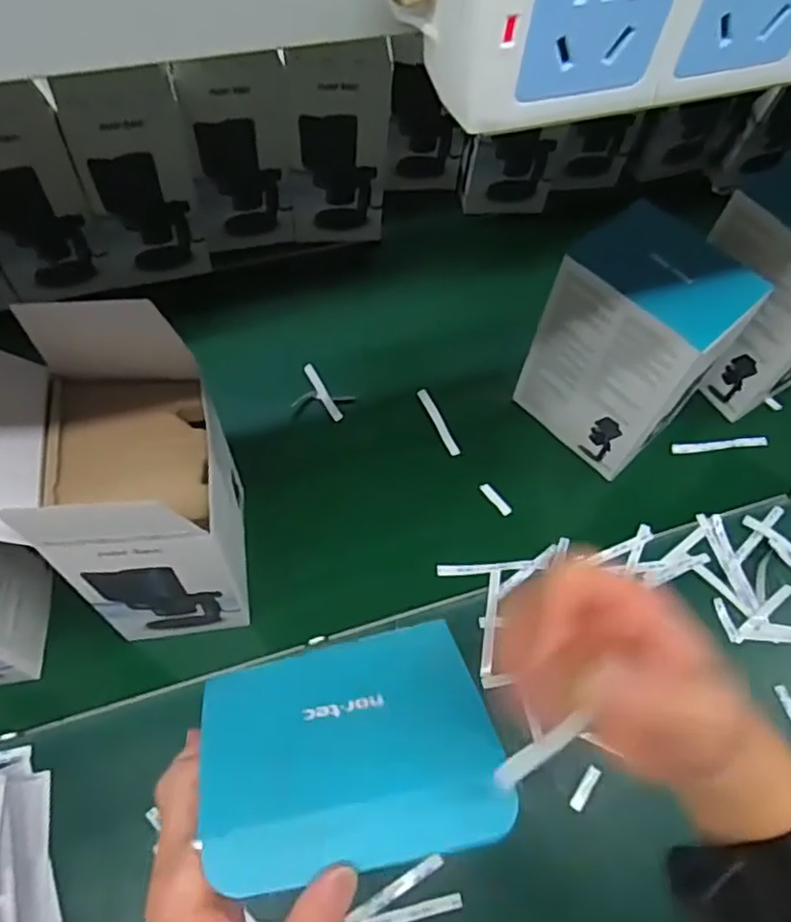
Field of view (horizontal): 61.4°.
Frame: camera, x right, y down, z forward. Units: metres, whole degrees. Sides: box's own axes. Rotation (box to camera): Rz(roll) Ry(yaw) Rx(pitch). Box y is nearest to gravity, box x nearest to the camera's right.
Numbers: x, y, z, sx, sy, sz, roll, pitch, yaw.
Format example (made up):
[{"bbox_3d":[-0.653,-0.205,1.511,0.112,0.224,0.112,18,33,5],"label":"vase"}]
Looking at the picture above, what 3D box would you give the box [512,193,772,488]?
[{"bbox_3d":[0.236,-0.117,0.685,0.151,0.214,0.125,42,68,17],"label":"box"}]

